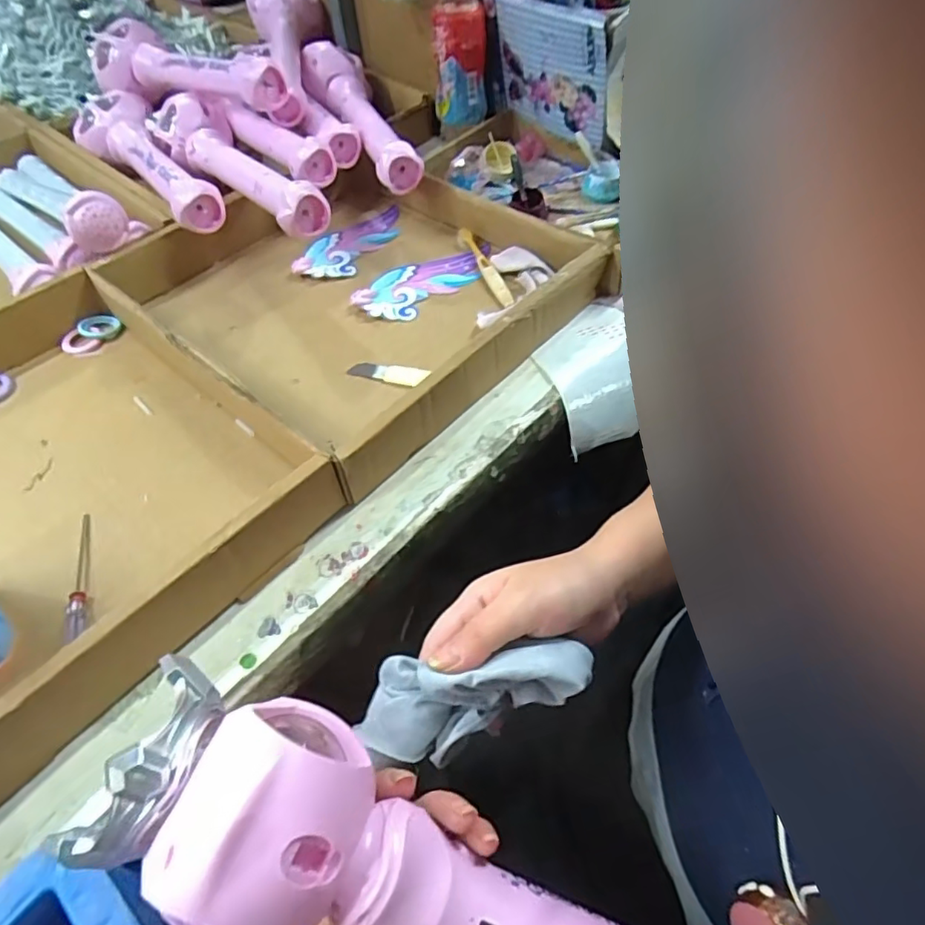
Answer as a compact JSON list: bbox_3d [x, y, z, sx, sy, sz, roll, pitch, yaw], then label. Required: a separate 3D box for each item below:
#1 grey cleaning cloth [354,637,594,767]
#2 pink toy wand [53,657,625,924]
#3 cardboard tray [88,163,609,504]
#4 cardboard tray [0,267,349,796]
[{"bbox_3d":[0.006,0.118,0.305,0.122,0.041,0.048,-16,57,-2],"label":"grey cleaning cloth"},{"bbox_3d":[0.022,0.191,0.241,0.344,0.047,0.082,31,58,-11],"label":"pink toy wand"},{"bbox_3d":[-0.107,-0.187,0.586,0.372,0.060,0.352,37,63,22],"label":"cardboard tray"},{"bbox_3d":[-0.339,0.020,0.434,0.375,0.067,0.342,36,63,22],"label":"cardboard tray"}]

